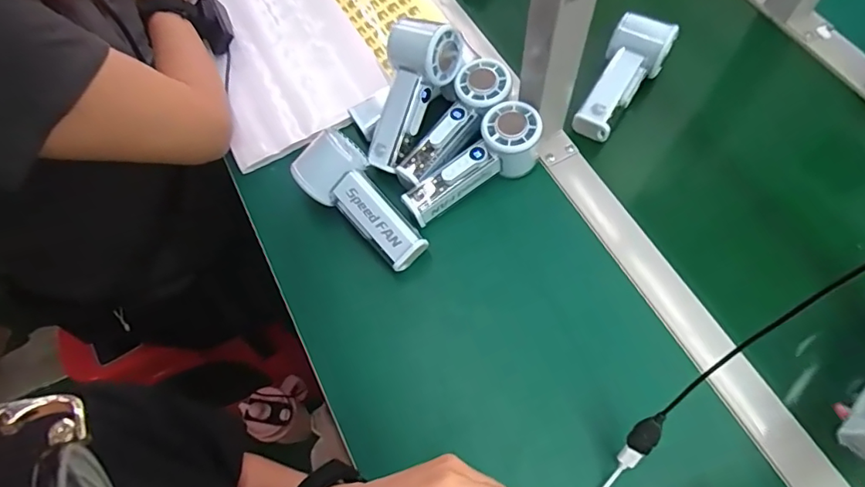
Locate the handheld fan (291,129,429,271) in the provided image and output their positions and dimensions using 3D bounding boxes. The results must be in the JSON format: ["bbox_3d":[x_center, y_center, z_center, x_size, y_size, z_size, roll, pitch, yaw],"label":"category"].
[{"bbox_3d":[-0.072,-0.037,0.500,0.067,0.060,0.143,-34,66,-12],"label":"handheld fan"}]

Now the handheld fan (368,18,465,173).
[{"bbox_3d":[-0.026,-0.149,0.530,0.066,0.061,0.147,25,99,14],"label":"handheld fan"}]

